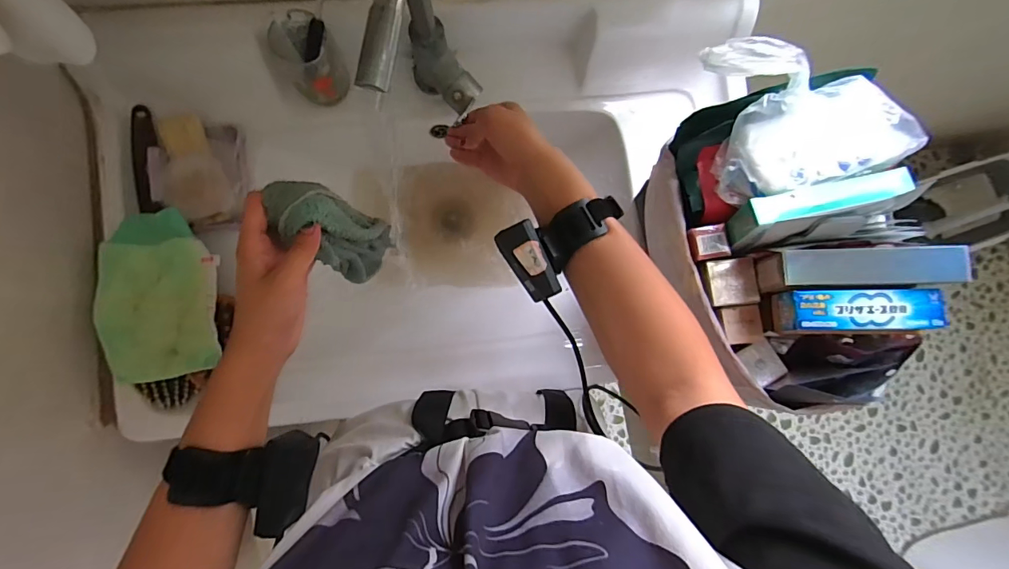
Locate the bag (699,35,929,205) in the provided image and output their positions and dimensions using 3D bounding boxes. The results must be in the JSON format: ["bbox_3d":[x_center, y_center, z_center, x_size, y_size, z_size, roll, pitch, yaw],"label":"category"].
[{"bbox_3d":[0.233,-0.134,0.364,0.153,0.071,0.113,-13,89,-5],"label":"bag"}]

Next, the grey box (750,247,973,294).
[{"bbox_3d":[0.280,-0.013,0.362,0.131,0.055,0.030,-2,88,12],"label":"grey box"}]

